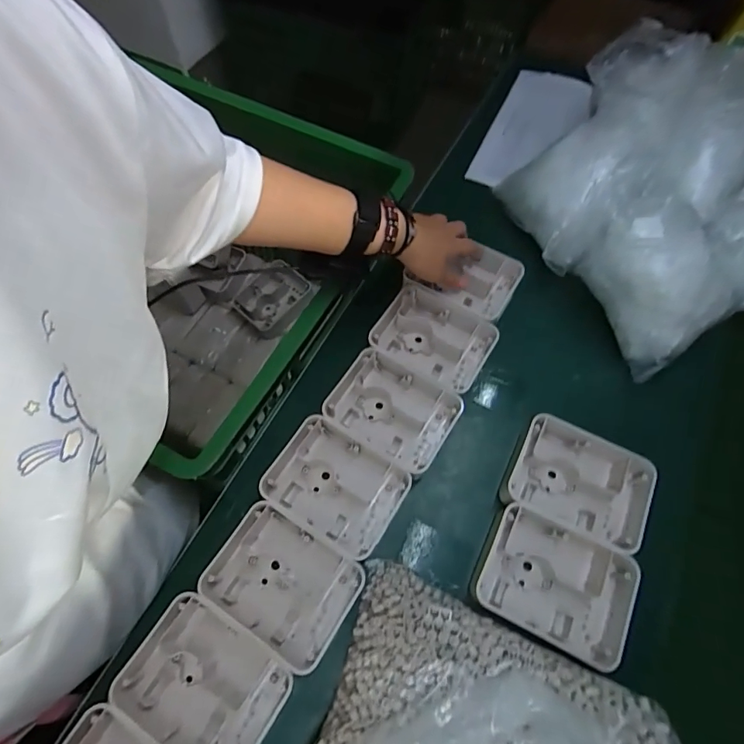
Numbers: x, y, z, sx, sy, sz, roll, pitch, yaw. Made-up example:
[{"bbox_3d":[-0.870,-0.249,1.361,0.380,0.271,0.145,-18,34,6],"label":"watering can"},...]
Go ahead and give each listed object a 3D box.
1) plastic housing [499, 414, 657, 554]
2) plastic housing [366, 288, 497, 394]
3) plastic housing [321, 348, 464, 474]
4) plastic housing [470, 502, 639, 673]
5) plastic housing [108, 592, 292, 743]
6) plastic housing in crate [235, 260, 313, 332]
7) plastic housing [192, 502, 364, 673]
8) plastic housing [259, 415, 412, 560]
[{"bbox_3d":[0.210,0.113,0.461,0.133,0.052,0.105,25,68,10],"label":"plastic housing"},{"bbox_3d":[0.073,-0.038,0.529,0.127,0.036,0.100,28,69,11],"label":"plastic housing"},{"bbox_3d":[0.024,0.040,0.494,0.130,0.034,0.105,25,68,10],"label":"plastic housing"},{"bbox_3d":[0.173,0.197,0.422,0.137,0.050,0.105,25,68,10],"label":"plastic housing"},{"bbox_3d":[-0.141,0.270,0.383,0.127,0.035,0.099,30,69,12],"label":"plastic housing"},{"bbox_3d":[-0.194,-0.143,0.846,0.111,0.045,0.124,32,70,13],"label":"plastic housing in crate"},{"bbox_3d":[-0.082,0.198,0.419,0.127,0.033,0.099,30,69,12],"label":"plastic housing"},{"bbox_3d":[-0.035,0.116,0.458,0.125,0.034,0.102,30,69,12],"label":"plastic housing"}]

